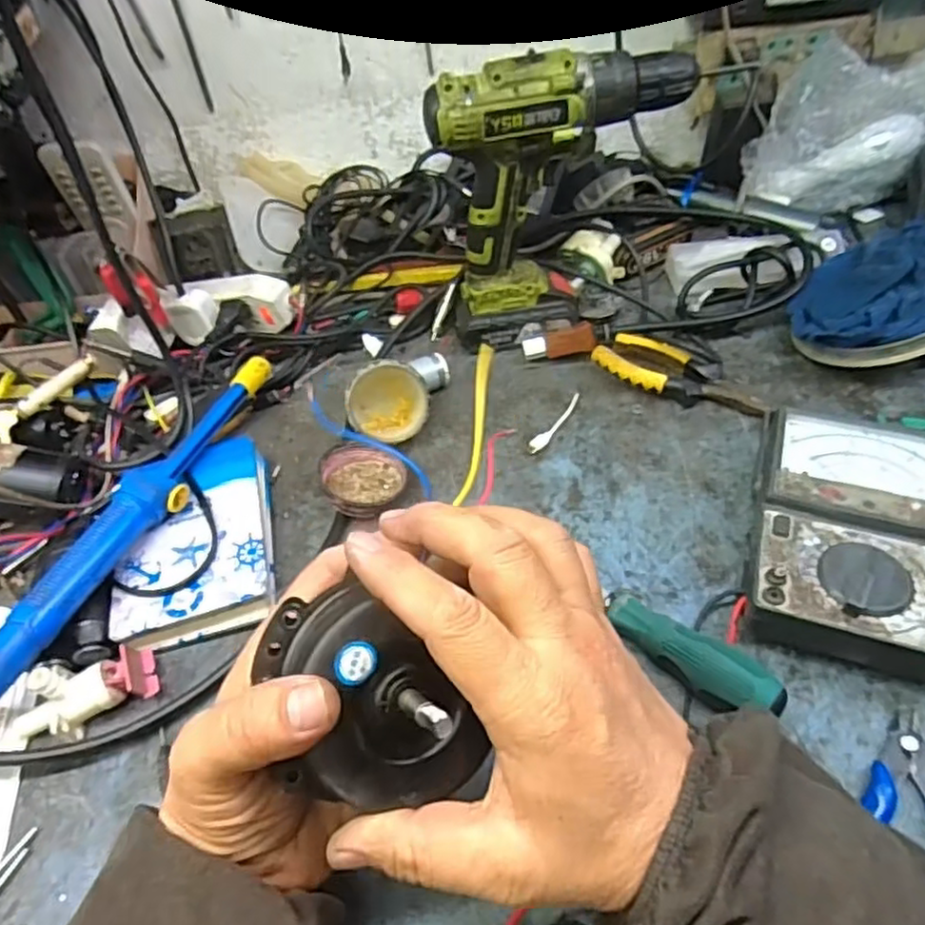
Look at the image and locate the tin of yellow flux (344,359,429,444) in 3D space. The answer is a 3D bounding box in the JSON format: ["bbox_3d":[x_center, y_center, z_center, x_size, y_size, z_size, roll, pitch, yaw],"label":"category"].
[{"bbox_3d":[-0.059,-0.047,0.527,0.060,0.059,0.030,-9,13,-10],"label":"tin of yellow flux"}]

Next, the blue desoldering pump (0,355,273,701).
[{"bbox_3d":[-0.212,0.033,0.451,0.035,0.037,0.322,13,50,18],"label":"blue desoldering pump"}]

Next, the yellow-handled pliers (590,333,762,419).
[{"bbox_3d":[0.174,-0.067,0.548,0.133,0.023,0.047,26,55,27],"label":"yellow-handled pliers"}]

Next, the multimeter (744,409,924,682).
[{"bbox_3d":[0.237,0.043,0.417,0.113,0.050,0.167,12,50,17],"label":"multimeter"}]

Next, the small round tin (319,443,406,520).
[{"bbox_3d":[-0.071,0.011,0.499,0.057,0.026,0.059,-3,47,4],"label":"small round tin"}]

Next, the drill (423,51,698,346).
[{"bbox_3d":[0.074,-0.202,0.550,0.182,0.216,0.060,-18,48,-10],"label":"drill"}]

